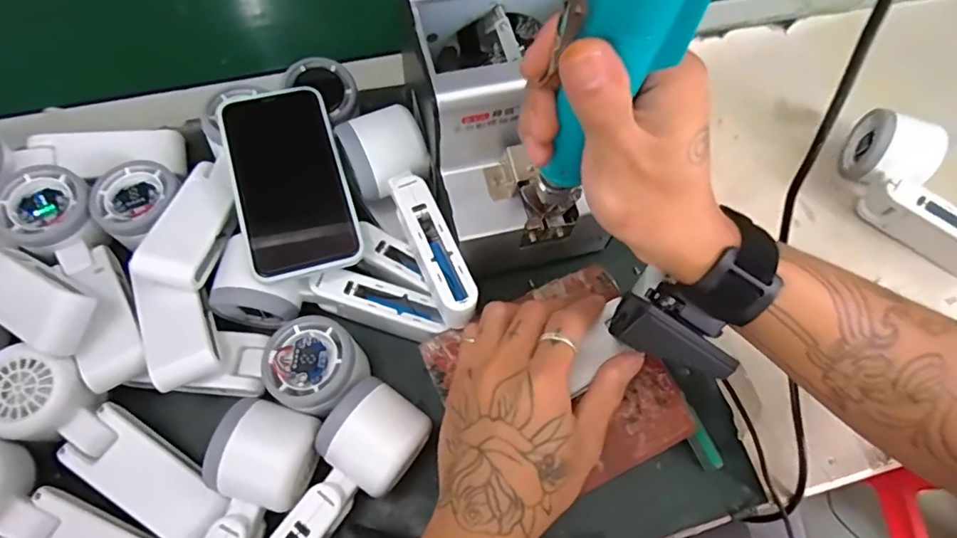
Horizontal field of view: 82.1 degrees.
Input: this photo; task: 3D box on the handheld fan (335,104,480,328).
[{"bbox_3d":[-0.040,-0.033,0.376,0.051,0.049,0.154,-25,71,-13],"label":"handheld fan"}]

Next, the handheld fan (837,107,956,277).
[{"bbox_3d":[0.357,-0.061,0.449,0.060,0.051,0.150,-23,70,-12],"label":"handheld fan"}]

